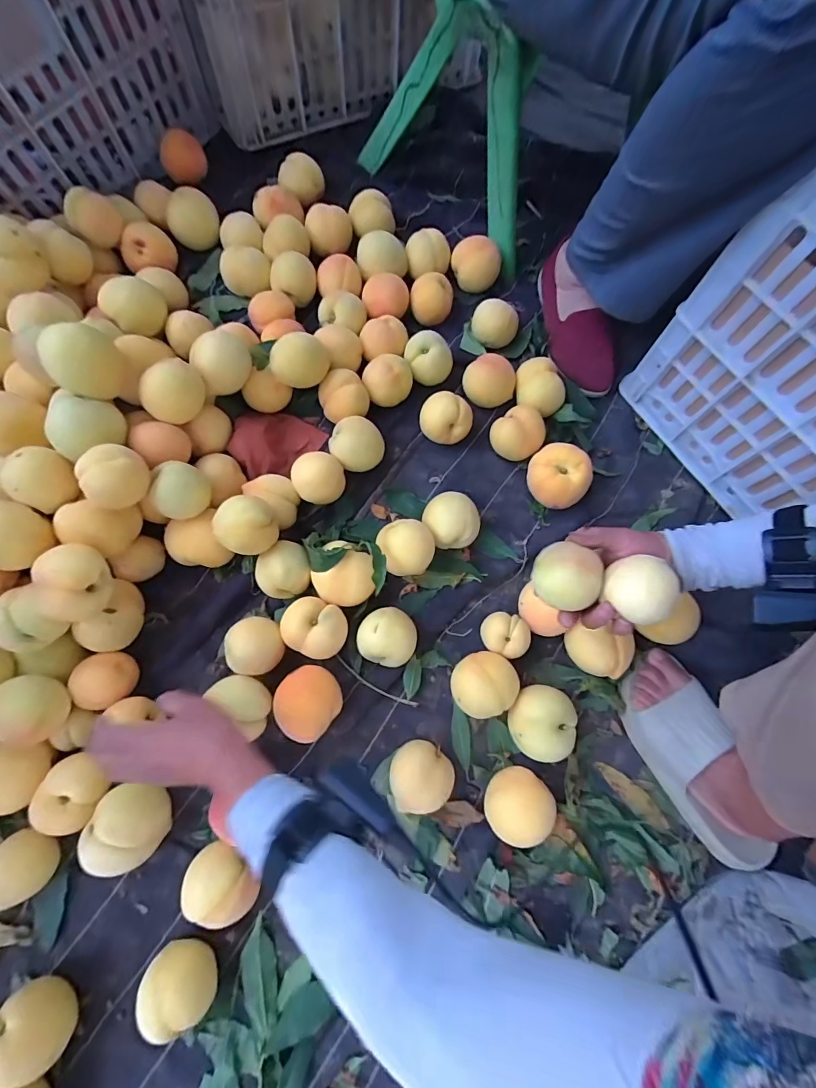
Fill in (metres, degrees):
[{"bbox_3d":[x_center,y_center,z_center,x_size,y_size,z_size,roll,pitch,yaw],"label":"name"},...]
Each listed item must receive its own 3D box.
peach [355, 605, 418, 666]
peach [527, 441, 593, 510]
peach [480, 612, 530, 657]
[{"bbox_3d":[-0.024,0.110,0.497,0.066,0.051,0.064,0,75,-1],"label":"peach"},{"bbox_3d":[0.199,-0.090,0.549,0.078,0.060,0.072,44,78,10],"label":"peach"},{"bbox_3d":[0.118,0.112,0.512,0.055,0.044,0.050,0,75,-1],"label":"peach"}]

